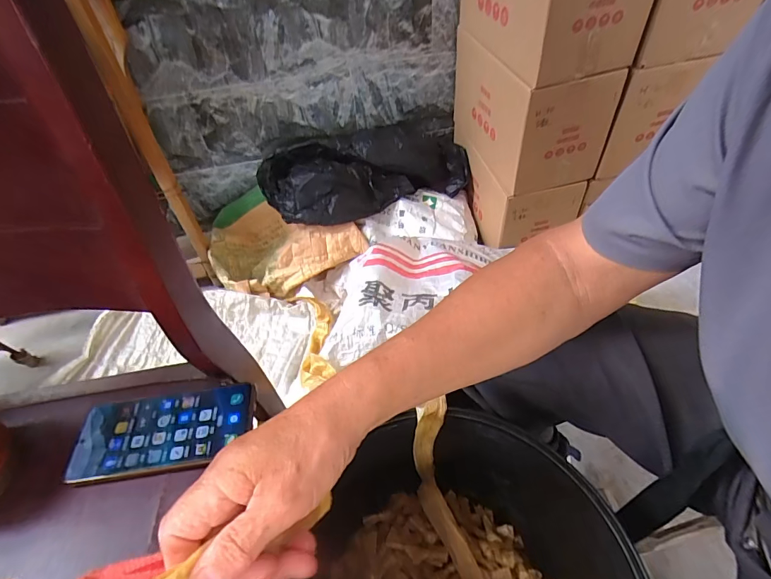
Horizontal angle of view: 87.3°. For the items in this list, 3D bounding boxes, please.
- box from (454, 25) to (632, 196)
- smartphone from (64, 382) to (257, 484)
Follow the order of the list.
[{"bbox_3d":[0.322,-0.456,0.988,0.211,0.243,0.422,-13,49,-7],"label":"box"},{"bbox_3d":[-0.210,0.132,0.386,0.162,0.005,0.076,-8,49,-3],"label":"smartphone"}]

